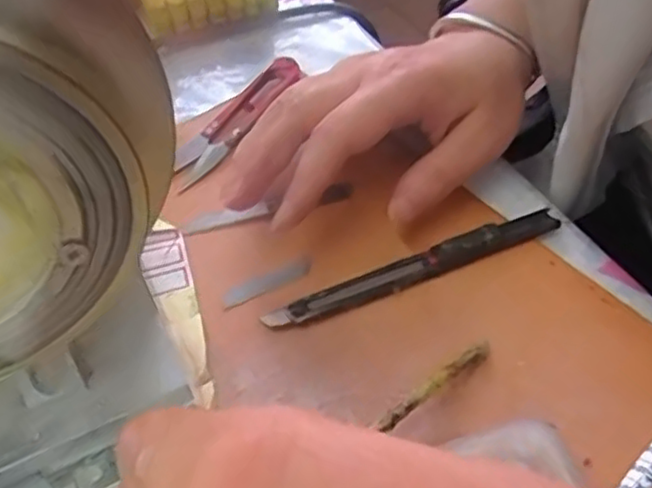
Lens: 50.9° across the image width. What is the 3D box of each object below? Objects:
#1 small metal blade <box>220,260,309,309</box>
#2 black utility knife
[{"bbox_3d":[-0.026,0.017,0.301,0.042,0.006,0.008,-28,54,-18],"label":"small metal blade"},{"bbox_3d":[0.039,0.010,0.295,0.135,0.010,0.012,-19,52,-11],"label":"black utility knife"}]

